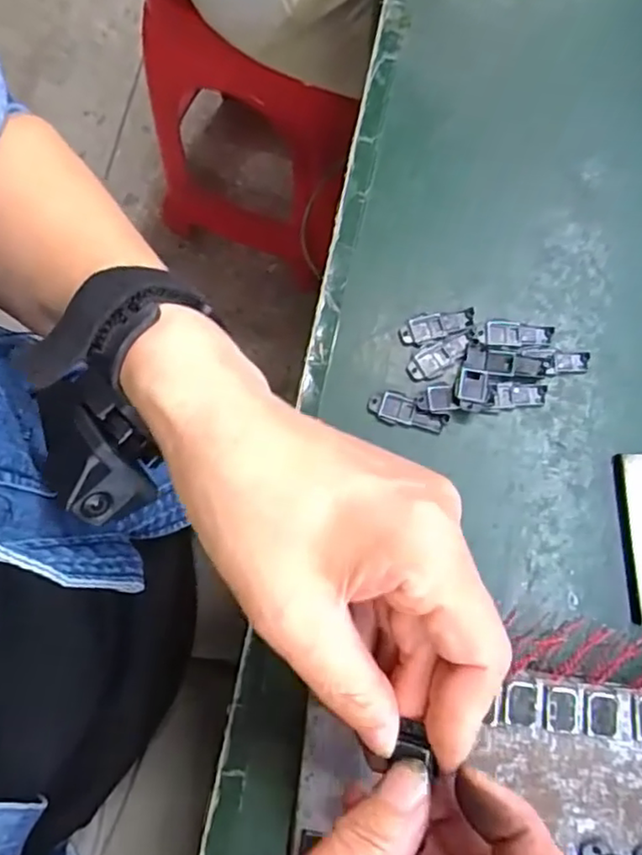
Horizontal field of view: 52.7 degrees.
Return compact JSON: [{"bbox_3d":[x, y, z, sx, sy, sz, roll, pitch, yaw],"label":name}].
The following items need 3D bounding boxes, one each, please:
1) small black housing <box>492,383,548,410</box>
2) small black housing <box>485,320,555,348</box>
[{"bbox_3d":[0.102,-0.016,0.331,0.028,0.004,0.014,2,76,0],"label":"small black housing"},{"bbox_3d":[0.104,-0.048,0.340,0.036,0.004,0.015,6,76,1],"label":"small black housing"}]

